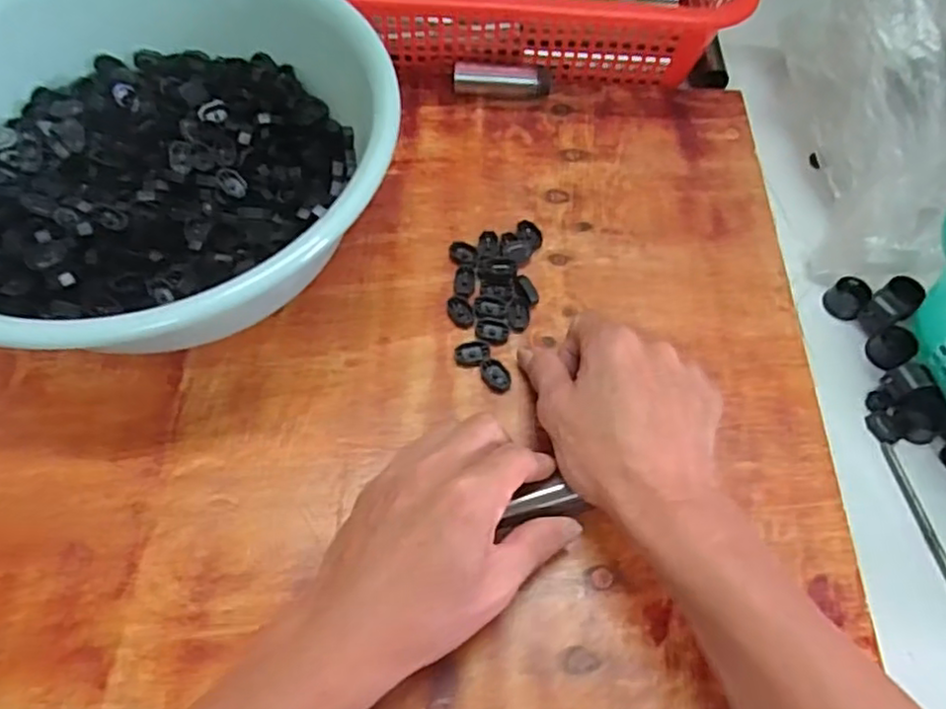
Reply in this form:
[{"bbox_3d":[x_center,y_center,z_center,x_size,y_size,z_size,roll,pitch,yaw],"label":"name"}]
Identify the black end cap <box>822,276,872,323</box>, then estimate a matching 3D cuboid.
[{"bbox_3d":[0.250,-0.038,0.451,0.023,0.017,0.026,41,67,16],"label":"black end cap"}]

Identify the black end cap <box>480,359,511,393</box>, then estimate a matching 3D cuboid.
[{"bbox_3d":[0.014,0.013,0.405,0.015,0.004,0.021,-22,66,-15],"label":"black end cap"}]

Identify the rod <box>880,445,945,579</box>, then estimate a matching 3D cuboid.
[{"bbox_3d":[0.260,0.105,0.381,0.007,0.005,0.115,-9,63,-8],"label":"rod"}]

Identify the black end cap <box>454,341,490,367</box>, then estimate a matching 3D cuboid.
[{"bbox_3d":[0.000,-0.001,0.410,0.021,0.004,0.017,-4,63,-6],"label":"black end cap"}]

